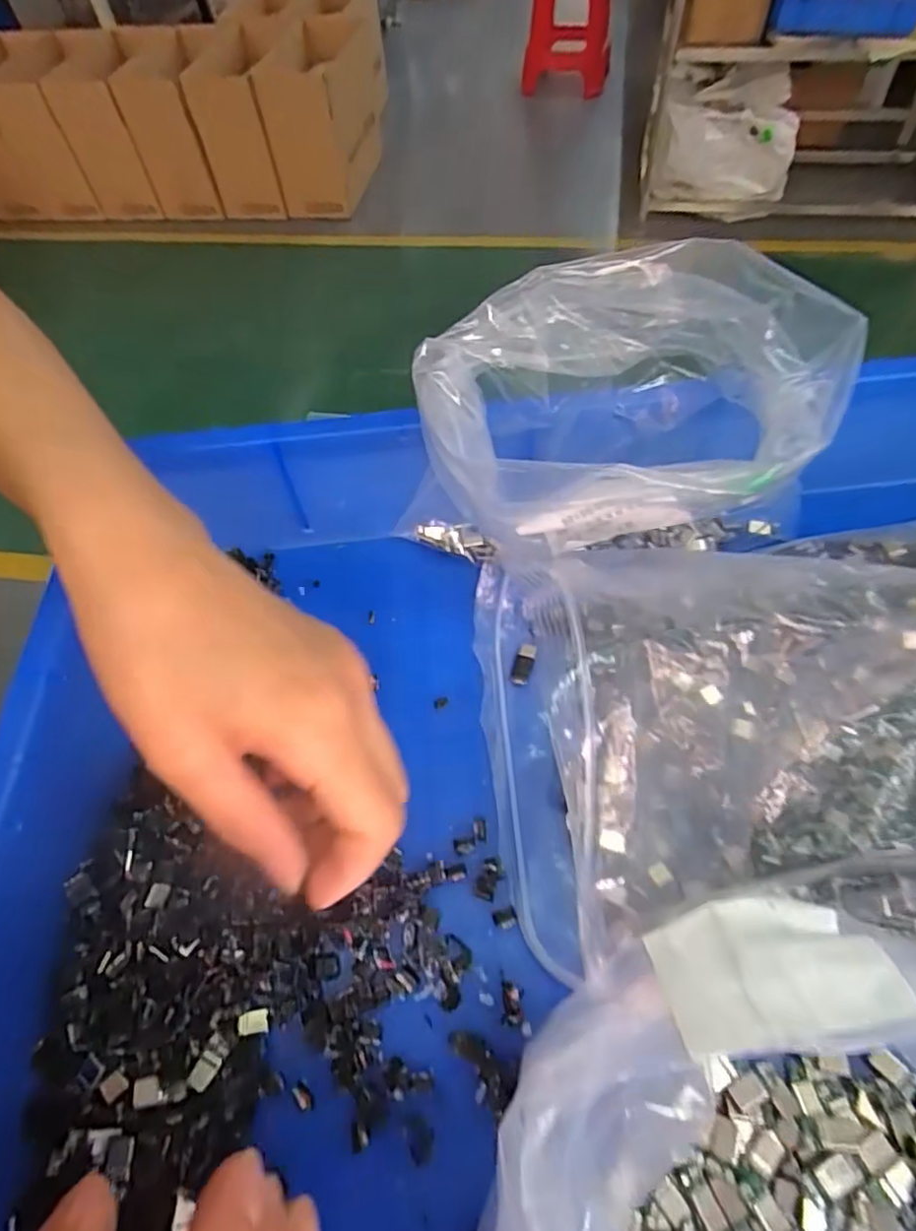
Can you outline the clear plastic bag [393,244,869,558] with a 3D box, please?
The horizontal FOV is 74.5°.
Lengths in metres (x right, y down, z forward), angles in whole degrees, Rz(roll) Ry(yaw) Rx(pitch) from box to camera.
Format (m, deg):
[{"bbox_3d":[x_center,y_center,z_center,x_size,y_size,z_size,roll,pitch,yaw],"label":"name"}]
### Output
[{"bbox_3d":[0.065,-0.087,0.252,0.163,0.079,0.101,-10,57,-2],"label":"clear plastic bag"}]

